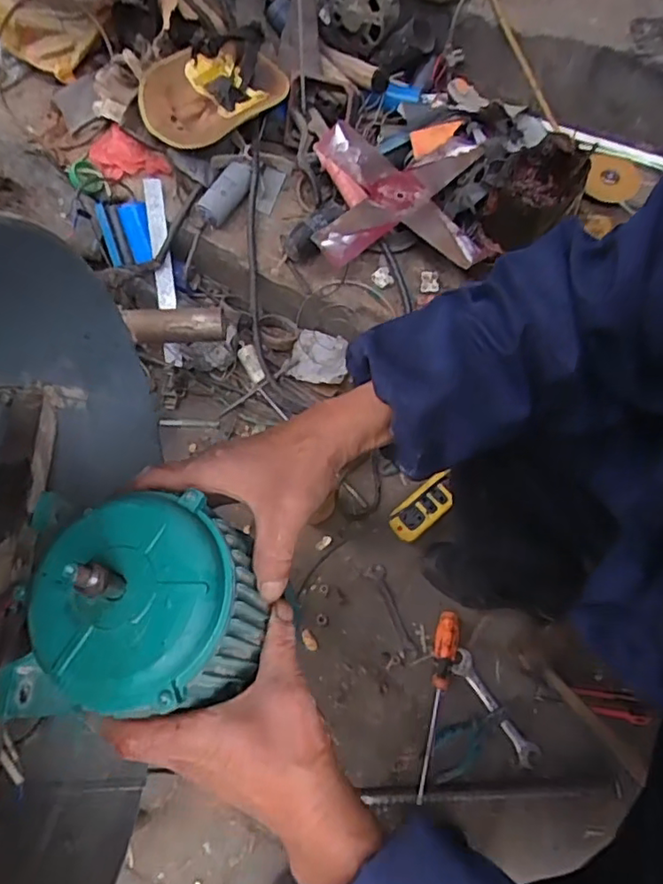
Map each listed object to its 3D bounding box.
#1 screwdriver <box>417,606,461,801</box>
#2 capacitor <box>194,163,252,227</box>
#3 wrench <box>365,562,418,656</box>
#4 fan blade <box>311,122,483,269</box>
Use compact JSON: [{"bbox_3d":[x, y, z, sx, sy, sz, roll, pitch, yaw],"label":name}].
[{"bbox_3d":[0.153,0.370,0.835,0.030,0.033,0.251,10,66,5],"label":"screwdriver"},{"bbox_3d":[-0.177,-0.419,0.977,0.049,0.033,0.114,35,85,12],"label":"capacitor"},{"bbox_3d":[0.093,0.255,0.903,0.030,0.007,0.139,-22,67,-10],"label":"wrench"},{"bbox_3d":[0.100,-0.377,0.910,0.262,0.051,0.248,7,65,3],"label":"fan blade"}]

